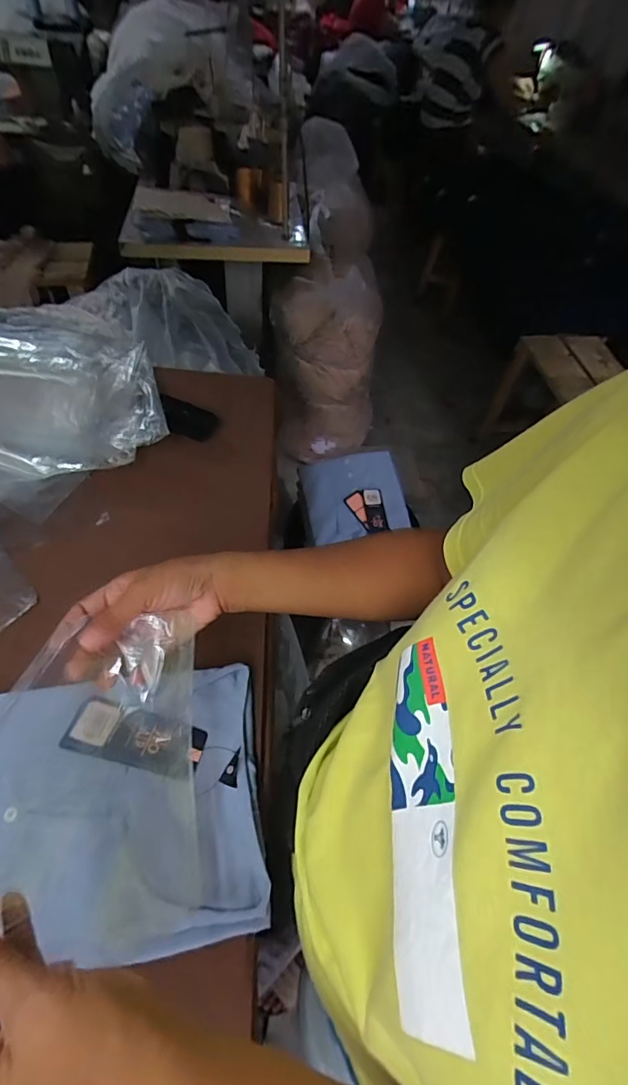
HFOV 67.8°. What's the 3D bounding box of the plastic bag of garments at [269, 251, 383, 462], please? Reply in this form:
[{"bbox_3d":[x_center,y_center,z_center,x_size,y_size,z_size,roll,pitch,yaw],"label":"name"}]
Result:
[{"bbox_3d":[0.044,-0.573,1.586,0.363,0.628,0.191,-8,55,-11],"label":"plastic bag of garments"}]

